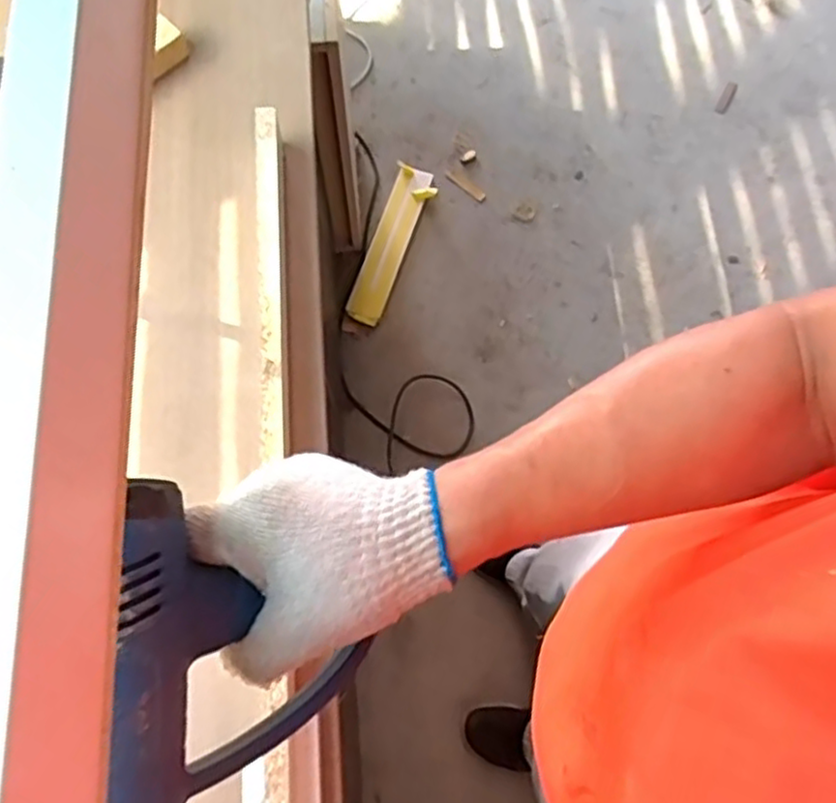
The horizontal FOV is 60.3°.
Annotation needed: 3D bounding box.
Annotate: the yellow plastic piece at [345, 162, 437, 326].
[{"bbox_3d":[-0.059,-0.353,1.588,0.092,0.027,0.392,18,72,4],"label":"yellow plastic piece"}]

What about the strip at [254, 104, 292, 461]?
[{"bbox_3d":[-0.127,-0.116,0.630,0.025,0.016,0.333,-5,73,-2],"label":"strip"}]

